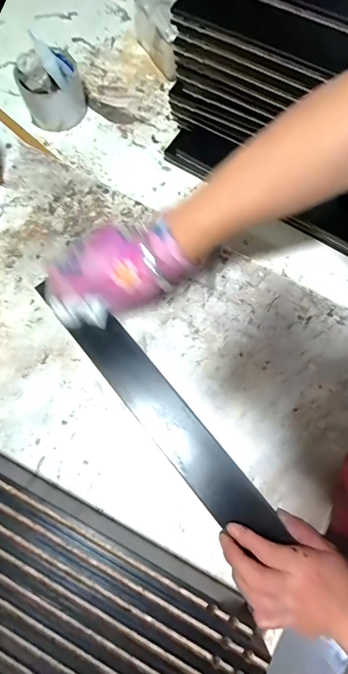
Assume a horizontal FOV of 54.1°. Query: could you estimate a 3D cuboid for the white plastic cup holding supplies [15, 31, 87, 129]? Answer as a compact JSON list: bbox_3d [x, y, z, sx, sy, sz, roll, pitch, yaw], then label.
[{"bbox_3d":[-0.169,-0.347,0.468,0.085,0.079,0.079,-18,76,-7],"label":"white plastic cup holding supplies"}]

